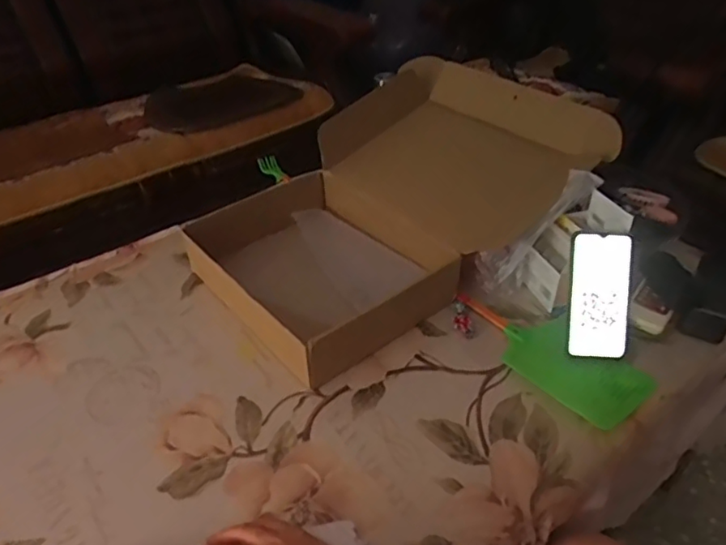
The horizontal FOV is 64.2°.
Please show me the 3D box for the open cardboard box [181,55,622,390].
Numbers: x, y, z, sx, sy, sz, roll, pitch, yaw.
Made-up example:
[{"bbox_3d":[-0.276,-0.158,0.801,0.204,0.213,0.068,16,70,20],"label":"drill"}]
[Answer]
[{"bbox_3d":[0.043,-0.118,0.876,0.535,0.200,0.365,-29,47,-30],"label":"open cardboard box"}]

